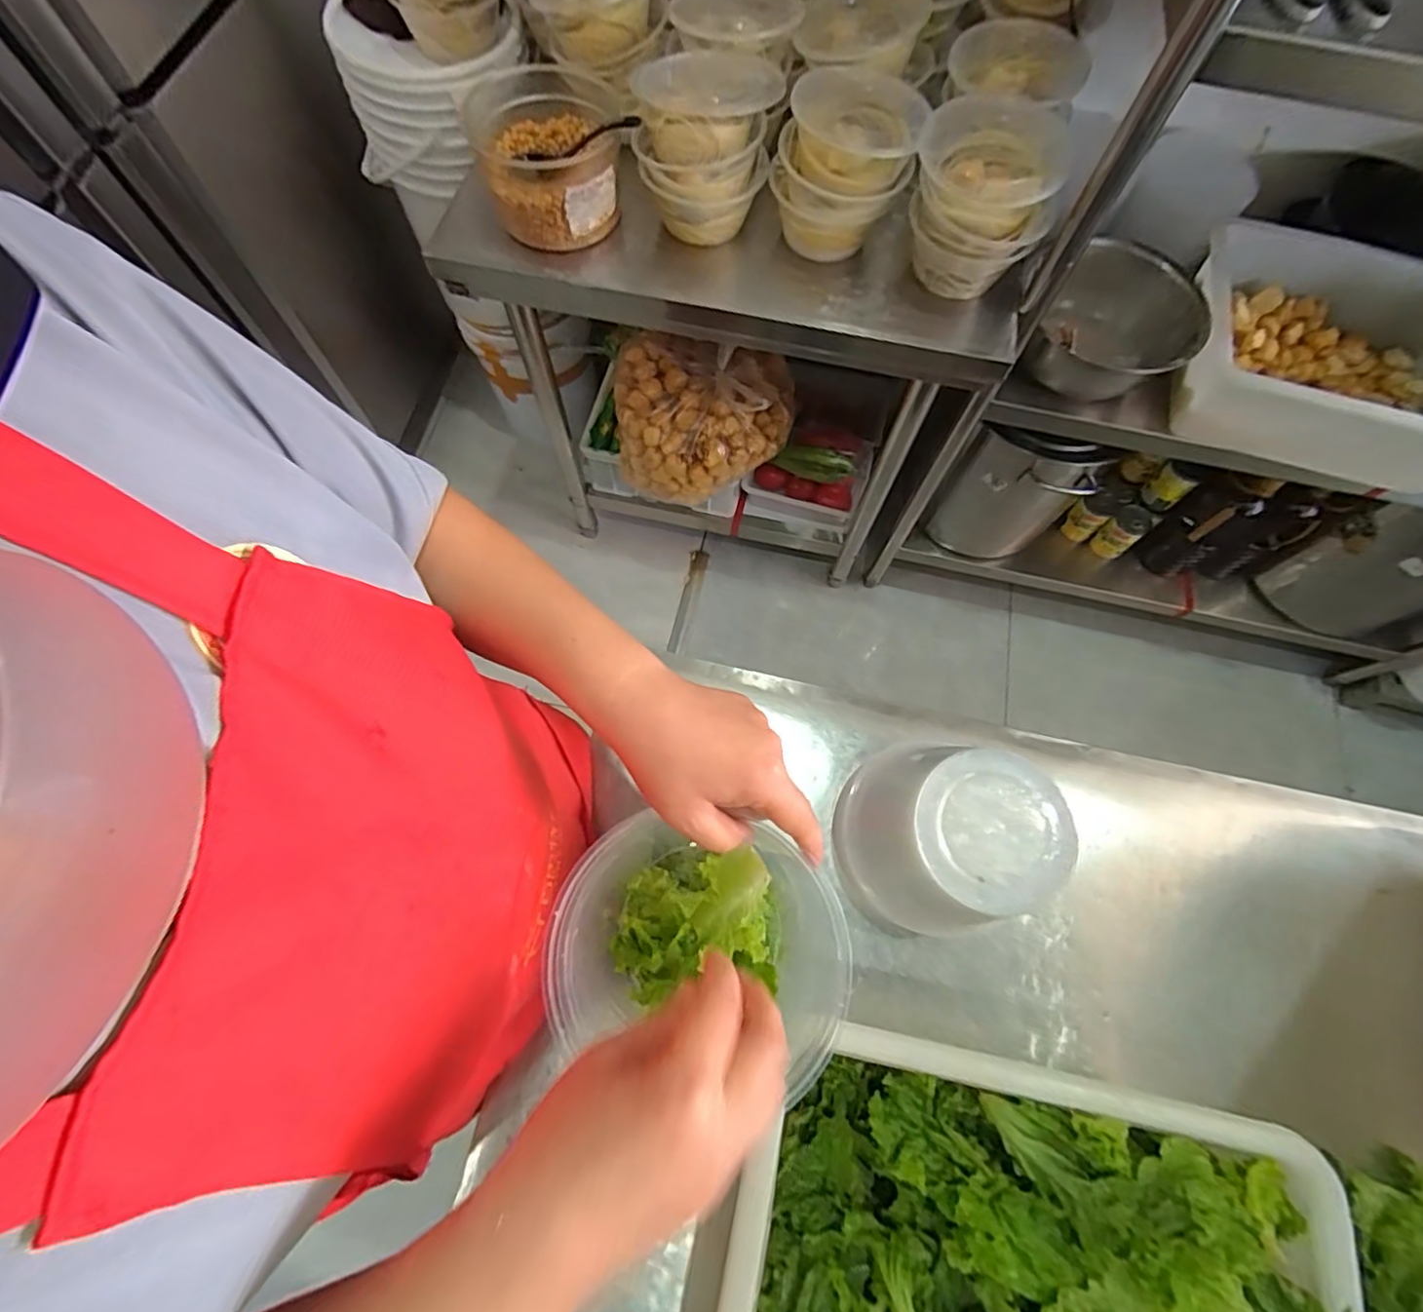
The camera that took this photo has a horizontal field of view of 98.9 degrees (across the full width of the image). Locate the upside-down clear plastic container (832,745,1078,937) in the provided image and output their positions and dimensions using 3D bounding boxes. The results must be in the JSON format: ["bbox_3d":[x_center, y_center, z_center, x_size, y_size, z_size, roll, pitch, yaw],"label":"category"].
[{"bbox_3d":[0.188,0.153,0.508,0.129,0.165,0.127,0,70,-1],"label":"upside-down clear plastic container"}]

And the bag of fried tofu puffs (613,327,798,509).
[{"bbox_3d":[-0.016,-0.454,1.180,0.345,0.176,0.242,4,70,0],"label":"bag of fried tofu puffs"}]

